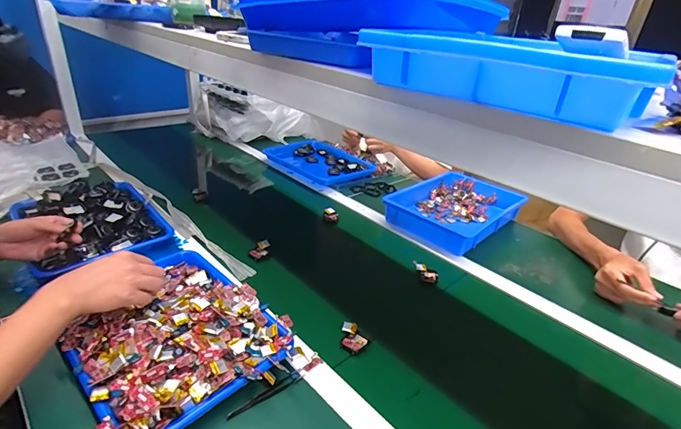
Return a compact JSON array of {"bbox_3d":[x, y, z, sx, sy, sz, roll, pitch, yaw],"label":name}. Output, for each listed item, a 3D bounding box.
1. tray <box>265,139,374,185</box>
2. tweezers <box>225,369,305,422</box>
[{"bbox_3d":[-0.071,-0.188,1.300,0.233,0.038,0.355,-20,37,-39],"label":"tray"},{"bbox_3d":[-0.102,0.249,0.525,0.109,0.010,0.012,-18,36,-36],"label":"tweezers"}]

